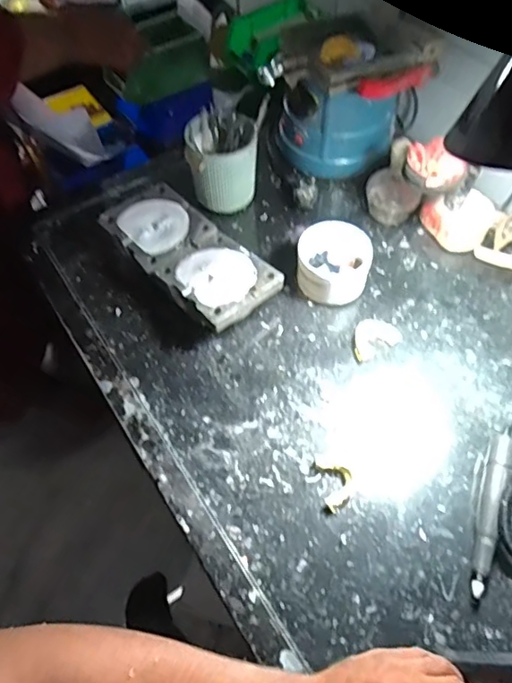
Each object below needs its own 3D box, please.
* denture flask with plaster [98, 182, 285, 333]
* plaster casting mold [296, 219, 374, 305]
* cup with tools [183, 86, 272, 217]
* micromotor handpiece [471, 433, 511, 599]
[{"bbox_3d":[-0.090,-0.116,0.723,0.114,0.054,0.258,-40,66,-21],"label":"denture flask with plaster"},{"bbox_3d":[0.103,-0.104,0.712,0.093,0.065,0.087,0,59,1],"label":"plaster casting mold"},{"bbox_3d":[-0.042,-0.268,0.763,0.109,0.139,0.099,-2,59,0],"label":"cup with tools"},{"bbox_3d":[0.242,0.173,0.557,0.022,0.033,0.170,20,61,12],"label":"micromotor handpiece"}]

